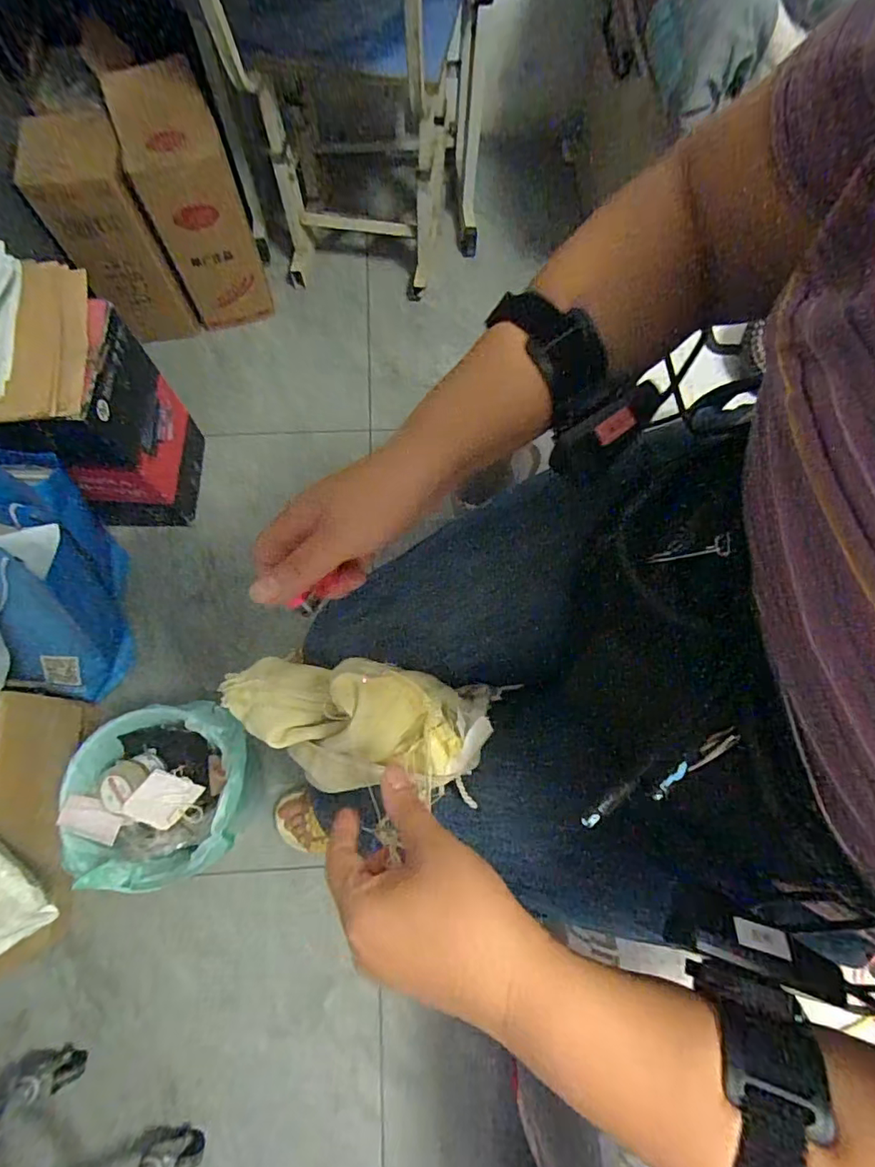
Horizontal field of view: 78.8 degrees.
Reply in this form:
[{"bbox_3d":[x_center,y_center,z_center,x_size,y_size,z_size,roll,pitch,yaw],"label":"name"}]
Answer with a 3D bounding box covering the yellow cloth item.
[{"bbox_3d":[-0.067,0.101,0.387,0.210,0.090,0.086,0,71,22],"label":"yellow cloth item"}]

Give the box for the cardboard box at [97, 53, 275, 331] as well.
[{"bbox_3d":[-0.450,-0.702,1.017,0.157,0.399,0.142,-16,73,-6],"label":"cardboard box"}]

